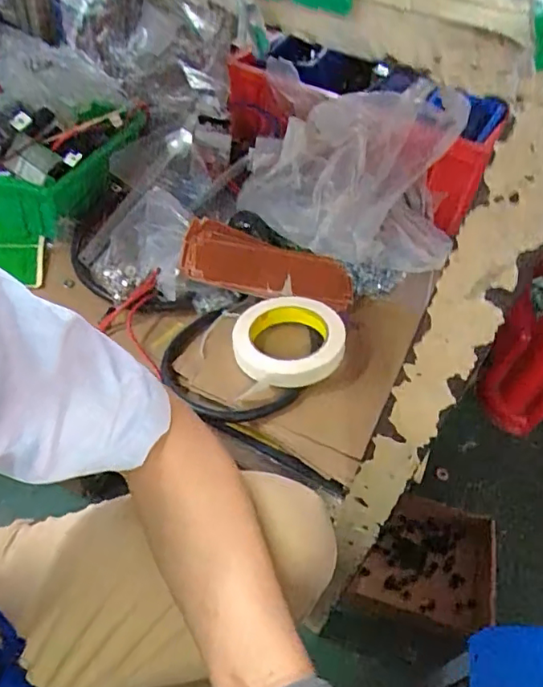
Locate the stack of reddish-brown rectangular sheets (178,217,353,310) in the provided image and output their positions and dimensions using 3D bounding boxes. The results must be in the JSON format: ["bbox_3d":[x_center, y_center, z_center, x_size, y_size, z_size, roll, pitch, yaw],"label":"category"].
[{"bbox_3d":[-0.002,-0.088,0.621,0.191,0.023,0.088,12,48,-14],"label":"stack of reddish-brown rectangular sheets"}]

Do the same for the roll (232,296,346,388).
[{"bbox_3d":[0.017,-0.004,0.554,0.109,0.032,0.104,3,49,-4],"label":"roll"}]

